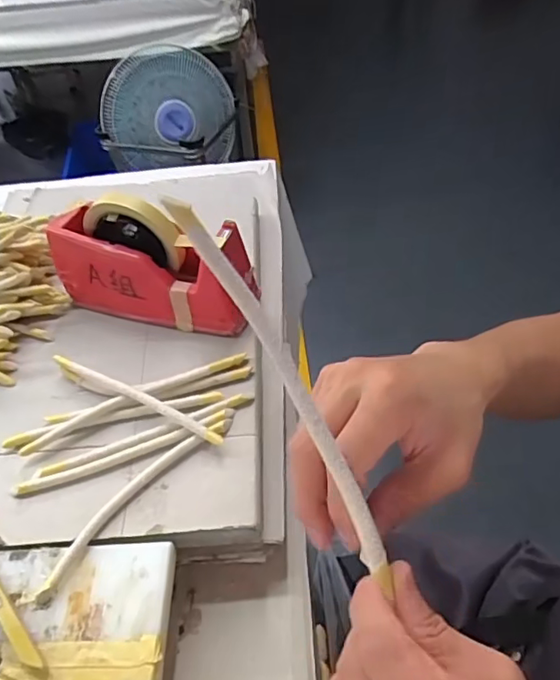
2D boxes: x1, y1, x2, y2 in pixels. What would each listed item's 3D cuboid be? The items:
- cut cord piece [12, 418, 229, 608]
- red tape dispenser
[{"bbox_3d":[-0.115,0.123,0.419,0.025,0.013,0.194,31,56,30],"label":"cut cord piece"},{"bbox_3d":[-0.132,-0.082,0.539,0.204,0.118,0.069,8,48,13],"label":"red tape dispenser"}]

